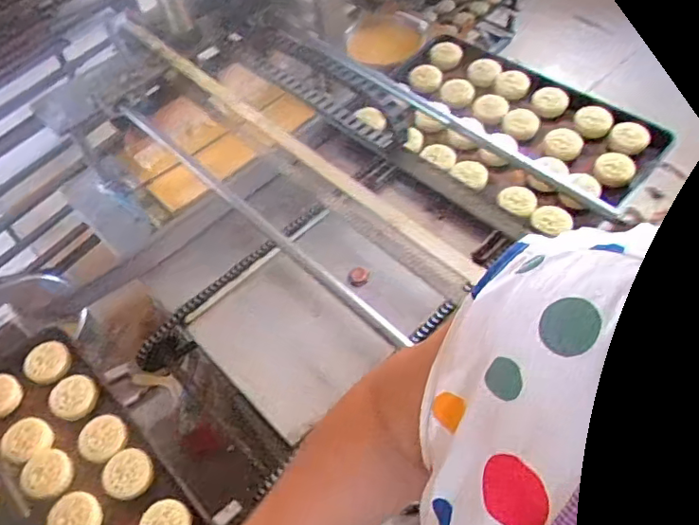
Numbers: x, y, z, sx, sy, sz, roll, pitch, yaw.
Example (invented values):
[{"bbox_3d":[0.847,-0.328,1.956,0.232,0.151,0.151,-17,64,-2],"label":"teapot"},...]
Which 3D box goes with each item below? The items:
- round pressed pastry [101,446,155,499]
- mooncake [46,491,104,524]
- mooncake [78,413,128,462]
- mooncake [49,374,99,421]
[{"bbox_3d":[-0.336,0.320,0.865,0.074,0.015,0.070,-2,55,3],"label":"round pressed pastry"},{"bbox_3d":[-0.406,0.378,0.842,0.074,0.020,0.070,-2,55,3],"label":"mooncake"},{"bbox_3d":[-0.389,0.276,0.896,0.067,0.019,0.072,-2,55,3],"label":"mooncake"},{"bbox_3d":[-0.456,0.223,0.945,0.069,0.021,0.074,-2,55,3],"label":"mooncake"}]

